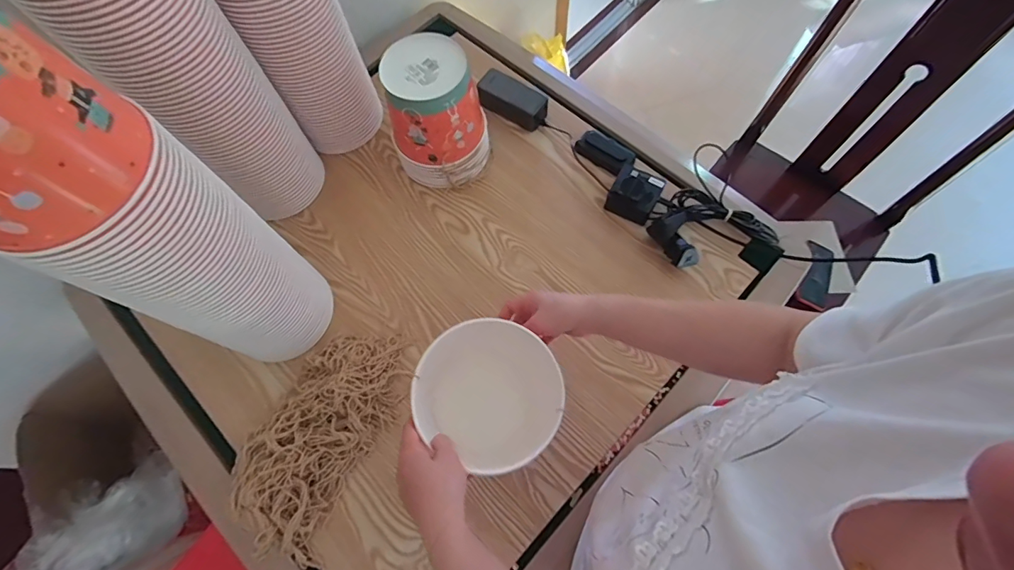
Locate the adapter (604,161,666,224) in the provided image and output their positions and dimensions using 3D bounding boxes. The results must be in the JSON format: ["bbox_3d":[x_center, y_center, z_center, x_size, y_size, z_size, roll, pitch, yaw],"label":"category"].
[{"bbox_3d":[0.219,-0.158,0.775,0.077,0.059,0.078,28,72,12],"label":"adapter"}]

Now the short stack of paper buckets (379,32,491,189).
[{"bbox_3d":[-0.113,-0.272,0.750,0.150,0.196,0.143,-5,69,0],"label":"short stack of paper buckets"}]

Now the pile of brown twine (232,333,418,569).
[{"bbox_3d":[-0.264,0.200,0.643,0.153,0.066,0.309,24,72,10],"label":"pile of brown twine"}]

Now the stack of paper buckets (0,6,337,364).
[{"bbox_3d":[-0.358,-0.051,0.490,0.148,0.487,0.150,37,74,15],"label":"stack of paper buckets"}]

